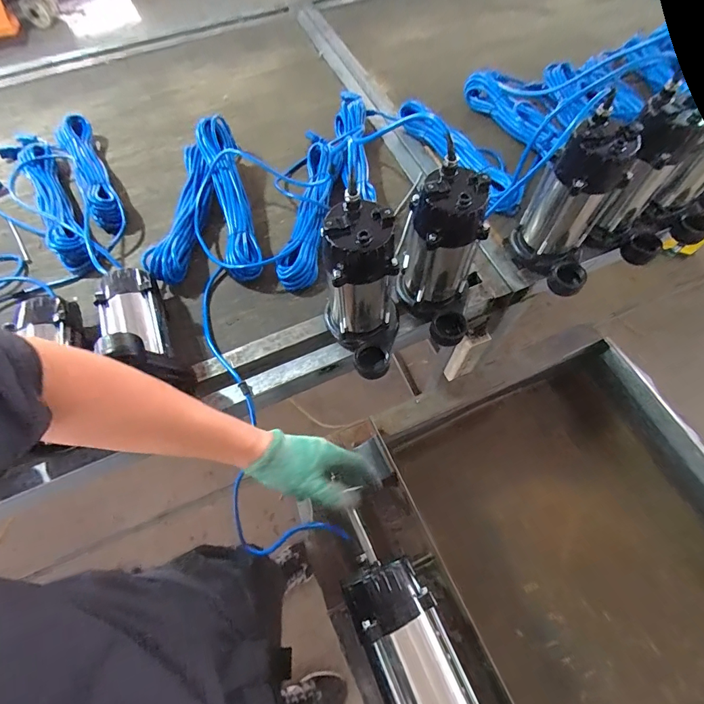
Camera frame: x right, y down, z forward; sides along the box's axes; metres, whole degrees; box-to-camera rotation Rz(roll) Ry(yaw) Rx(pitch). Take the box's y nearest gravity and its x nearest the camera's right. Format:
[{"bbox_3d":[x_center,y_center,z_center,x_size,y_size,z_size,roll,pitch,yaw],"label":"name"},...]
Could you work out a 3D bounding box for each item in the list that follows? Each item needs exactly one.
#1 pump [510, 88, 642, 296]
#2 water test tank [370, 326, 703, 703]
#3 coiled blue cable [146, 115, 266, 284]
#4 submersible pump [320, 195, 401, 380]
[{"bbox_3d":[0.347,-0.214,0.623,0.111,0.229,0.134,5,64,4],"label":"pump"},{"bbox_3d":[0.405,0.363,0.589,0.454,0.202,0.734,-23,65,-10],"label":"water test tank"},{"bbox_3d":[-0.294,-0.290,0.749,0.201,0.080,0.353,-13,64,-6],"label":"coiled blue cable"},{"bbox_3d":[0.029,-0.079,0.566,0.107,0.240,0.138,-31,67,-14],"label":"submersible pump"}]

